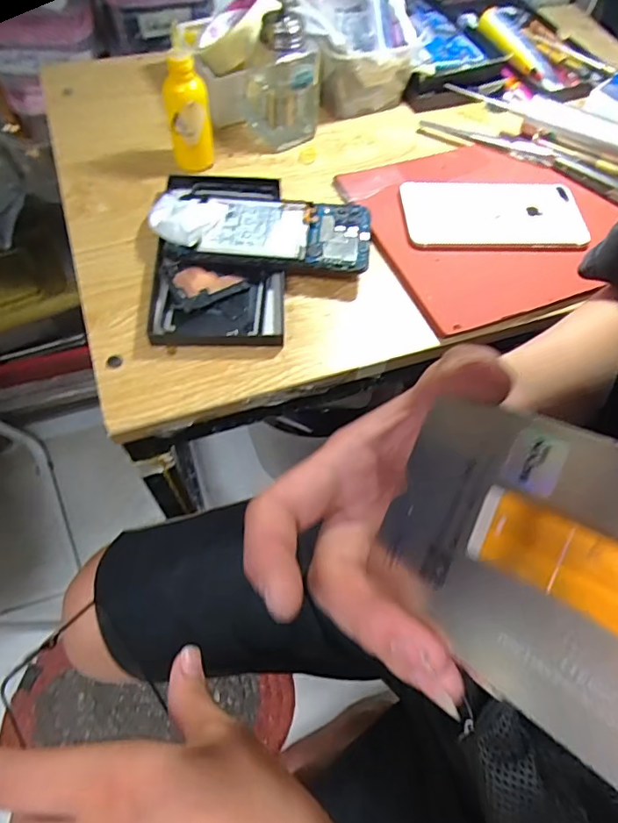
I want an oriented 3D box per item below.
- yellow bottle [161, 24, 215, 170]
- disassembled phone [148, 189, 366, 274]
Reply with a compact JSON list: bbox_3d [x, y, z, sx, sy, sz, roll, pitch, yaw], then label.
[{"bbox_3d":[-0.101,-0.247,0.421,0.038,0.093,0.032,-8,62,-8],"label":"yellow bottle"},{"bbox_3d":[-0.039,-0.148,0.399,0.173,0.019,0.070,9,61,1],"label":"disassembled phone"}]

